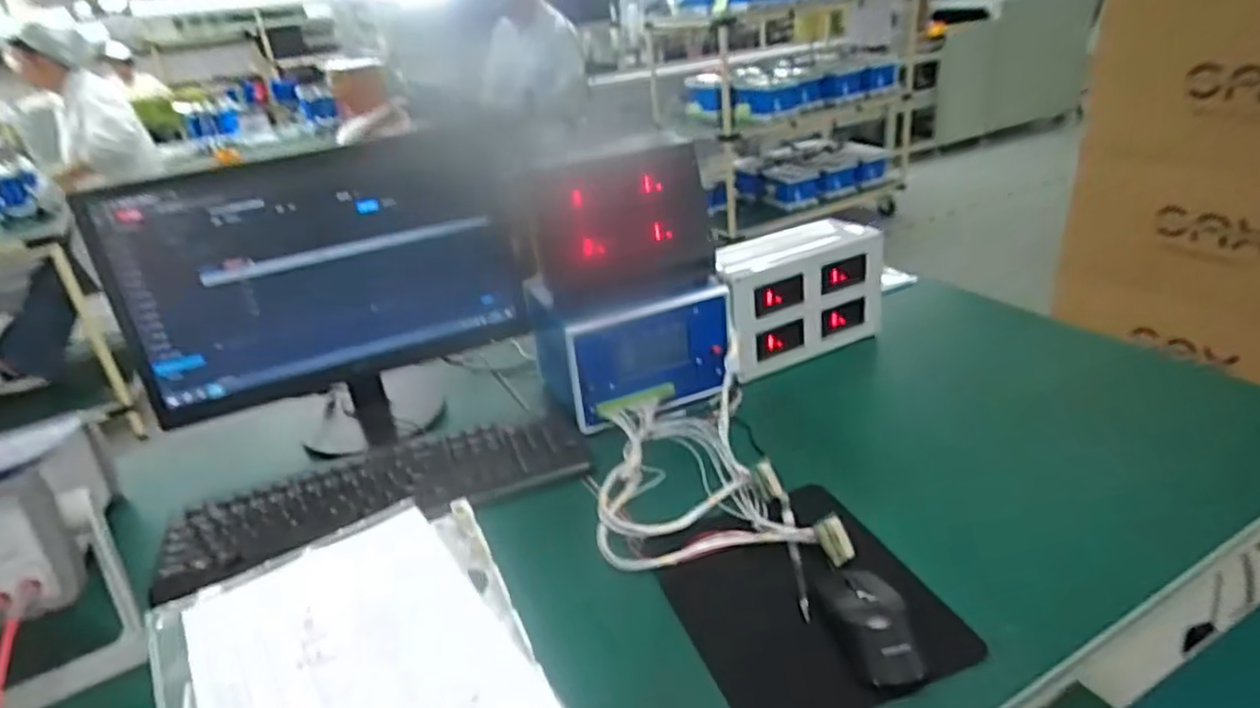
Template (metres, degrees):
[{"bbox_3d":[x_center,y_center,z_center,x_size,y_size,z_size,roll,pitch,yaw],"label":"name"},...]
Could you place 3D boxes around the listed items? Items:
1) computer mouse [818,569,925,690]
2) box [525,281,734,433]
[{"bbox_3d":[0.188,0.212,0.577,0.057,0.033,0.096,-7,27,-1],"label":"computer mouse"},{"bbox_3d":[-0.004,-0.026,0.927,0.210,0.134,0.182,-17,29,-20],"label":"box"}]

